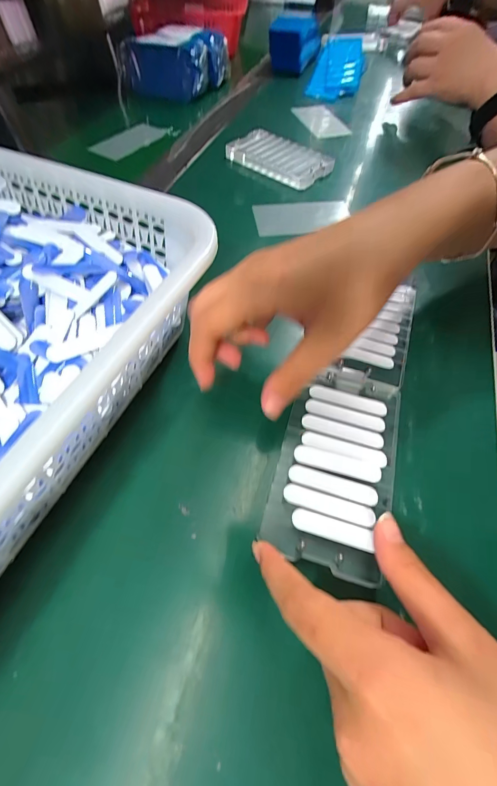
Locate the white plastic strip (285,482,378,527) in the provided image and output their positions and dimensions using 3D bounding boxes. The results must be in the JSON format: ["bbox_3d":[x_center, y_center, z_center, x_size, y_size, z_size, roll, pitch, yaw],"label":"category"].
[{"bbox_3d":[0.045,0.062,0.186,0.050,0.004,0.012,15,59,8],"label":"white plastic strip"}]

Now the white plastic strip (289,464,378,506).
[{"bbox_3d":[0.049,0.052,0.192,0.051,0.004,0.012,15,59,8],"label":"white plastic strip"}]

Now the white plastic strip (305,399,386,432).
[{"bbox_3d":[0.063,0.013,0.216,0.051,0.004,0.011,16,59,8],"label":"white plastic strip"}]

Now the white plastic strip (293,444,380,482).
[{"bbox_3d":[0.054,0.042,0.199,0.051,0.004,0.012,14,59,7],"label":"white plastic strip"}]

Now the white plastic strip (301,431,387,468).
[{"bbox_3d":[0.059,0.033,0.204,0.051,0.004,0.011,16,59,8],"label":"white plastic strip"}]

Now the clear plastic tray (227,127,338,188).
[{"bbox_3d":[0.038,-0.293,0.416,0.122,0.021,0.062,34,63,18],"label":"clear plastic tray"}]

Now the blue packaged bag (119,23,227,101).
[{"bbox_3d":[-0.121,-0.550,0.546,0.142,0.061,0.120,19,60,10],"label":"blue packaged bag"}]

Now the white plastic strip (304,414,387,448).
[{"bbox_3d":[0.060,0.023,0.210,0.051,0.004,0.011,16,59,8],"label":"white plastic strip"}]

